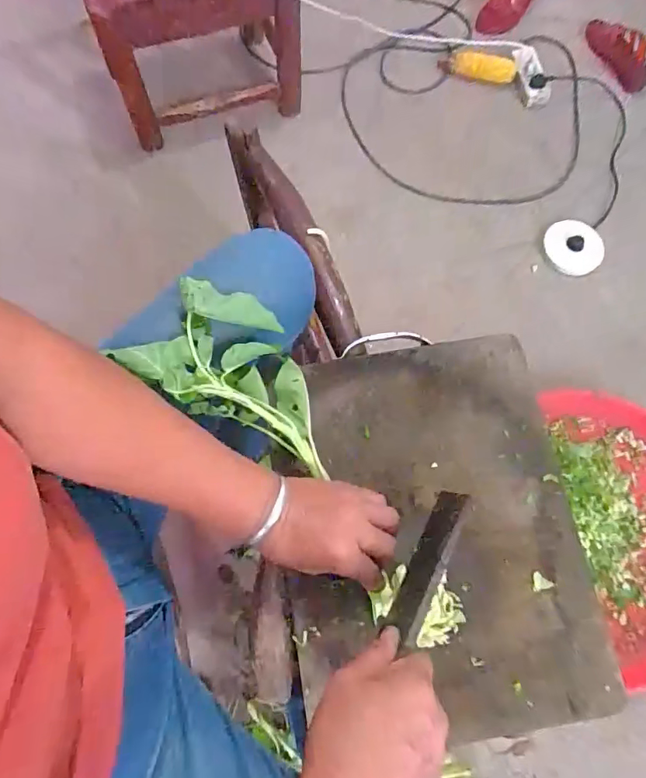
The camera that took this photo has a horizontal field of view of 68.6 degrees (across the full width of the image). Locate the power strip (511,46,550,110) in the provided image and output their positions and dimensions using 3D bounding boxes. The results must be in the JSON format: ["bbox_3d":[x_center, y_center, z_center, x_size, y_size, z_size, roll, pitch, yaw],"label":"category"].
[{"bbox_3d":[0.500,-0.749,1.131,0.067,0.034,0.167,-5,72,-3],"label":"power strip"}]

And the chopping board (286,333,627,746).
[{"bbox_3d":[0.100,0.130,0.454,0.270,0.026,0.352,-9,73,-4],"label":"chopping board"}]

